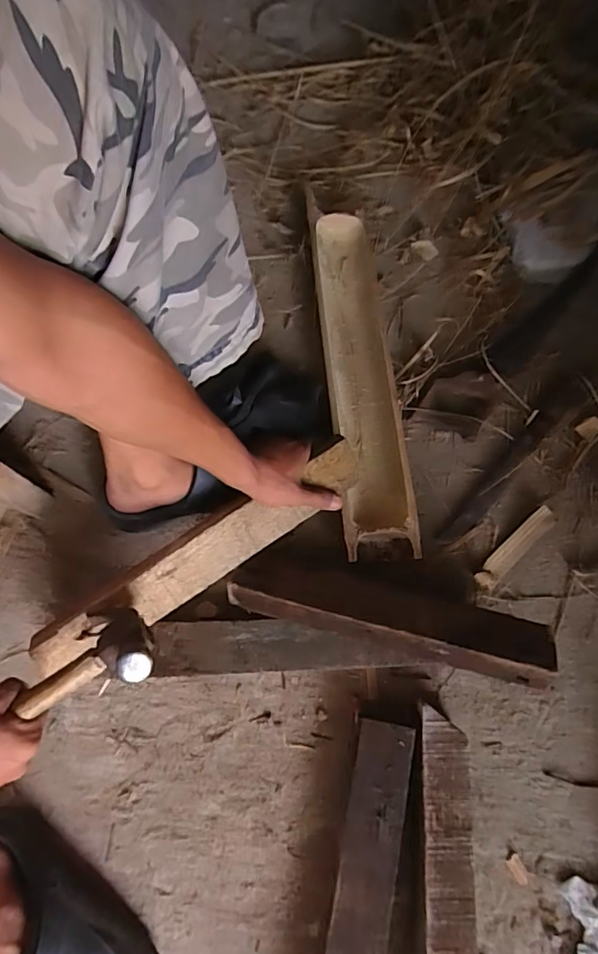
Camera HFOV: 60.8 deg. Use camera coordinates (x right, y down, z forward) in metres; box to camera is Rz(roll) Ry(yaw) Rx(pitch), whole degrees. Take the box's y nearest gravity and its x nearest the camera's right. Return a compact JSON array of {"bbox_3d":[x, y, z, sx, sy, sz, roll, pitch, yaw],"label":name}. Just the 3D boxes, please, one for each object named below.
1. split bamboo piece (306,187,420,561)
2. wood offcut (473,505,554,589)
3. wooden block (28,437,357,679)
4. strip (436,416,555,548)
[{"bbox_3d":[0.083,-0.165,0.712,0.100,0.065,0.553,-4,73,-3],"label":"split bamboo piece"},{"bbox_3d":[0.291,0.095,0.687,0.146,0.022,0.028,-38,77,-12],"label":"wood offcut"},{"bbox_3d":[-0.106,0.085,0.565,0.403,0.034,0.068,-32,76,-11],"label":"wooden block"},{"bbox_3d":[0.279,0.002,0.716,0.030,0.009,0.251,40,76,10],"label":"strip"}]

